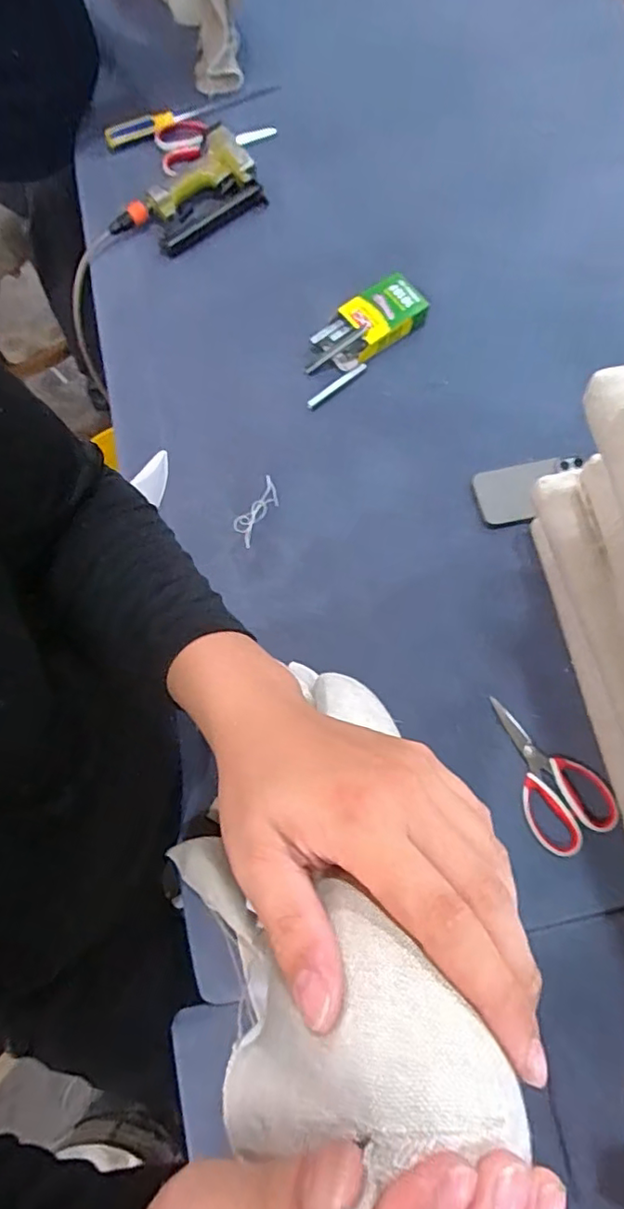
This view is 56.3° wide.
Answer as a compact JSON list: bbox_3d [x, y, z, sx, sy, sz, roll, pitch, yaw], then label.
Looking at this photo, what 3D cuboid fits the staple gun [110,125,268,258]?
[{"bbox_3d":[-0.195,-0.623,0.921,0.235,0.064,0.116,-35,78,-8],"label":"staple gun"}]

